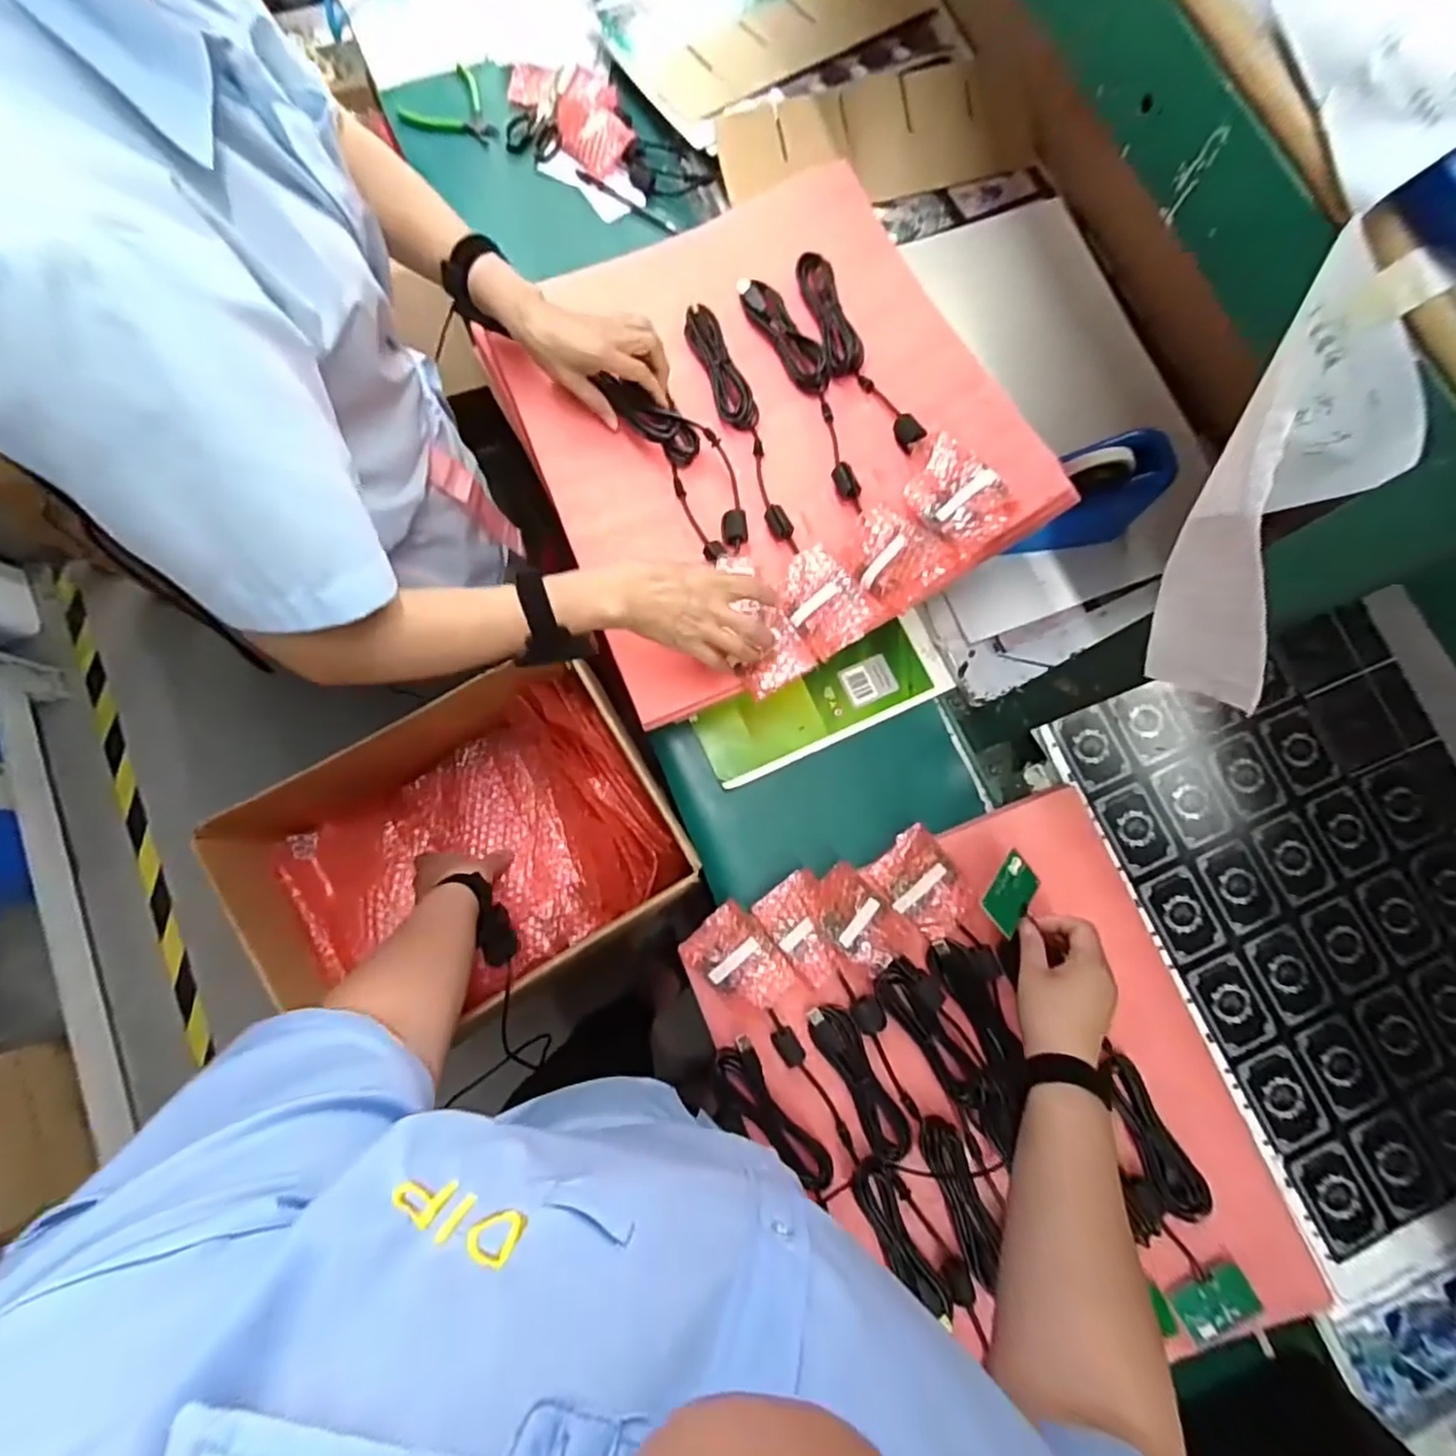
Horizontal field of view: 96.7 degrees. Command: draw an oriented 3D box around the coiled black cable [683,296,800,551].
[{"bbox_3d":[0.018,-0.317,0.669,0.038,0.029,0.289,-20,84,-7],"label":"coiled black cable"}]

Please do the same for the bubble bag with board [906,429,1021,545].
[{"bbox_3d":[0.199,-0.211,0.574,0.064,0.022,0.114,-44,66,23],"label":"bubble bag with board"}]

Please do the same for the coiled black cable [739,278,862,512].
[{"bbox_3d":[0.087,-0.352,0.661,0.047,0.042,0.284,-21,84,-7],"label":"coiled black cable"}]

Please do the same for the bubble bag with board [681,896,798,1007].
[{"bbox_3d":[0.013,0.225,0.627,0.100,0.022,0.070,43,81,2],"label":"bubble bag with board"}]

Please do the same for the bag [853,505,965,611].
[{"bbox_3d":[0.153,-0.160,0.597,0.073,0.017,0.099,-47,59,15],"label":"bag"}]

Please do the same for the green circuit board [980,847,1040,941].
[{"bbox_3d":[0.254,0.149,0.581,0.043,0.007,0.069,42,68,-8],"label":"green circuit board"}]

